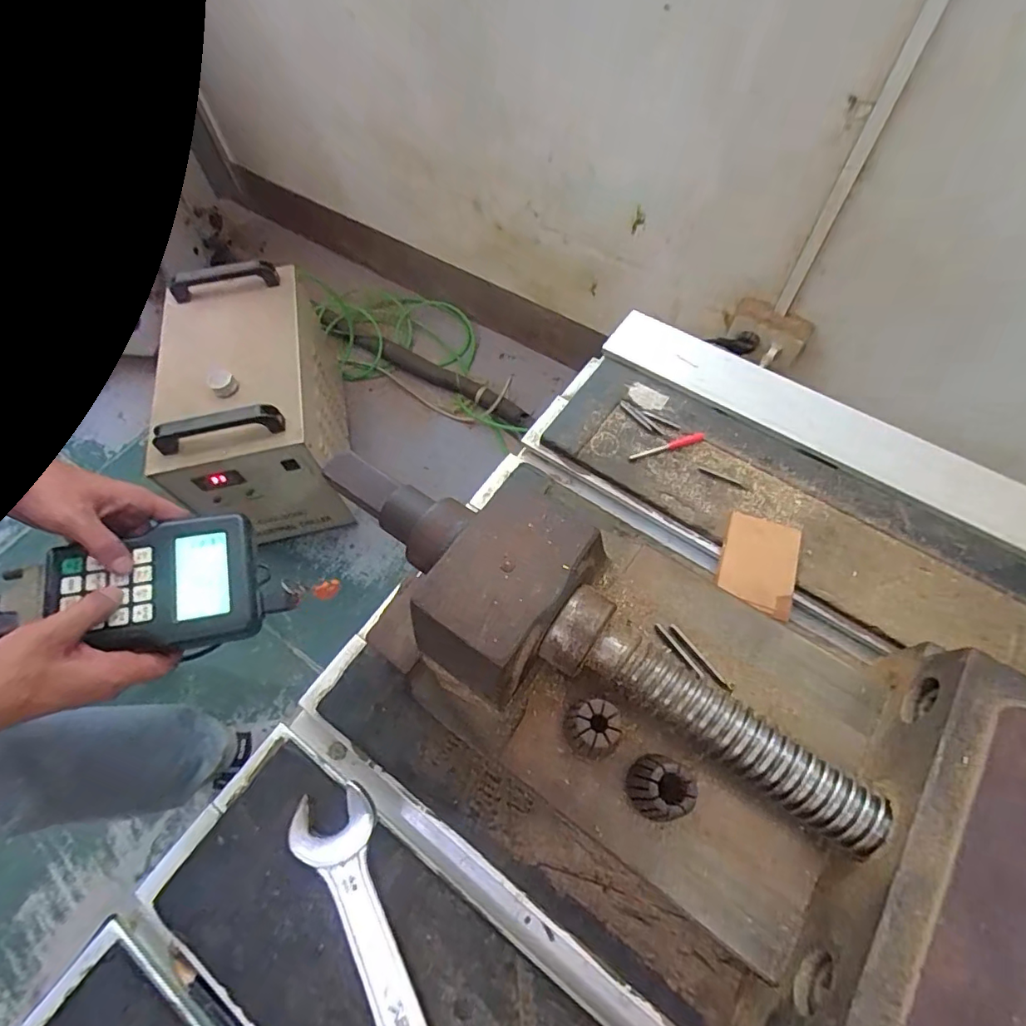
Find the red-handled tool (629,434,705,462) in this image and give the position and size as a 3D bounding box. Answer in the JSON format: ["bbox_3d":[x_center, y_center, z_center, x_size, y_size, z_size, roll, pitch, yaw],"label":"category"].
[{"bbox_3d":[0.096,-0.042,0.321,0.049,0.004,0.007,-16,64,-6],"label":"red-handled tool"}]

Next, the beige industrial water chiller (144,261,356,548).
[{"bbox_3d":[-0.550,-0.241,1.085,0.304,0.324,0.513,-15,62,-5],"label":"beige industrial water chiller"}]

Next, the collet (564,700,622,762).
[{"bbox_3d":[0.027,0.075,0.178,0.016,0.032,0.016,19,65,11],"label":"collet"}]

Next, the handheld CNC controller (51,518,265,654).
[{"bbox_3d":[-0.293,0.062,0.430,0.146,0.032,0.106,-6,68,-20],"label":"handheld CNC controller"}]

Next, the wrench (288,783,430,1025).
[{"bbox_3d":[-0.042,0.204,0.201,0.037,0.007,0.184,-26,65,-11],"label":"wrench"}]

